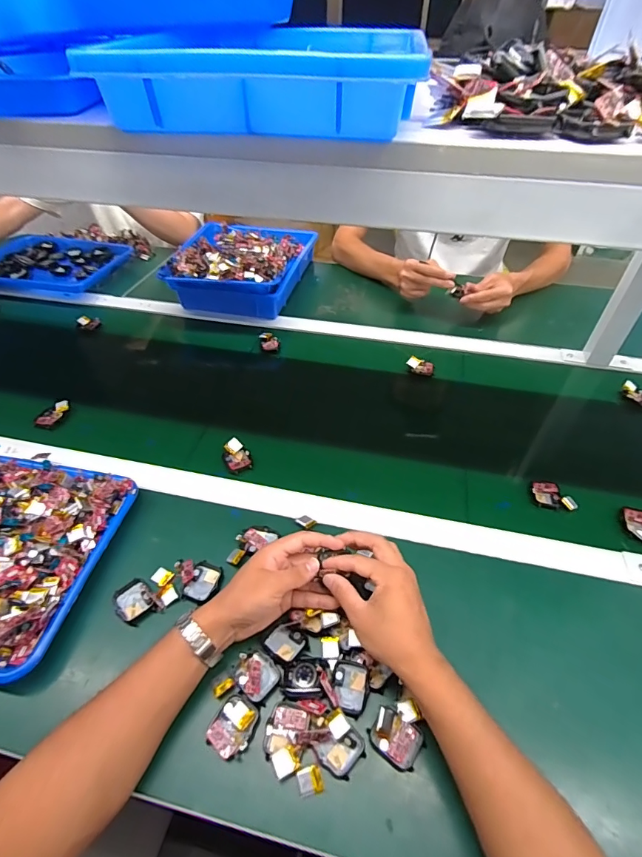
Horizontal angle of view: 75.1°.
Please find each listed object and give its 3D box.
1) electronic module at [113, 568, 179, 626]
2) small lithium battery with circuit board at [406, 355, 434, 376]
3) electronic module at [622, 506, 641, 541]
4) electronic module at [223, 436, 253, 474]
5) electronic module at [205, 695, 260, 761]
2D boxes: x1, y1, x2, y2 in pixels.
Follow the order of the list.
[{"bbox_3d":[-0.204,0.195,0.488,0.065,0.012,0.046,-24,51,-21],"label":"electronic module"},{"bbox_3d":[0.186,-0.116,0.779,0.049,0.018,0.028,14,48,14],"label":"small lithium battery with circuit board"},{"bbox_3d":[0.419,0.124,0.549,0.034,0.009,0.057,8,38,18],"label":"electronic module"},{"bbox_3d":[-0.128,0.039,0.628,0.038,0.014,0.059,-20,49,-18],"label":"electronic module"},{"bbox_3d":[-0.084,0.284,0.400,0.039,0.013,0.047,19,50,18],"label":"electronic module"}]

